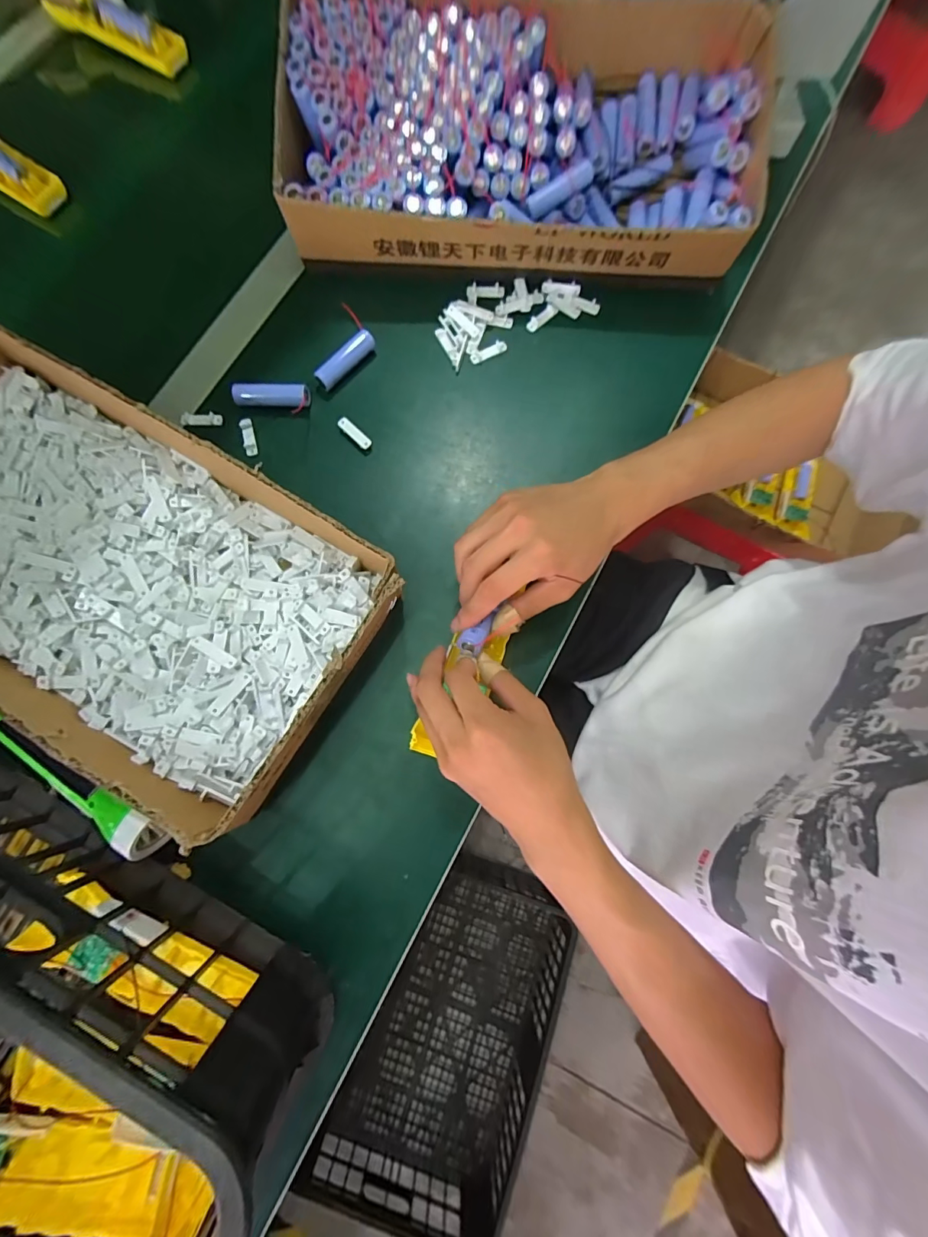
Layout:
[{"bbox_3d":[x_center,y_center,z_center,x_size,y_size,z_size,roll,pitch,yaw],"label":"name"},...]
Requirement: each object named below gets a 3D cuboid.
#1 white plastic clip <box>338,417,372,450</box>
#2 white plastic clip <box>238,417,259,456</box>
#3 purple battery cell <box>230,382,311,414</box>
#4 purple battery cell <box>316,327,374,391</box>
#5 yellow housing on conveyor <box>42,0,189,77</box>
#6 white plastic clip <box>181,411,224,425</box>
[{"bbox_3d":[-0.099,-0.169,0.404,0.037,0.007,0.011,43,81,8],"label":"white plastic clip"},{"bbox_3d":[-0.197,-0.166,0.404,0.012,0.005,0.037,-17,79,-4],"label":"white plastic clip"},{"bbox_3d":[-0.176,-0.204,0.408,0.069,0.016,0.019,0,78,0],"label":"purple battery cell"},{"bbox_3d":[-0.108,-0.240,0.414,0.016,0.020,0.066,41,81,8],"label":"purple battery cell"},{"bbox_3d":[-0.395,-0.672,0.504,0.167,0.040,0.044,32,80,6],"label":"yellow housing on conveyor"},{"bbox_3d":[-0.242,-0.183,0.407,0.037,0.005,0.012,2,77,-1],"label":"white plastic clip"}]

